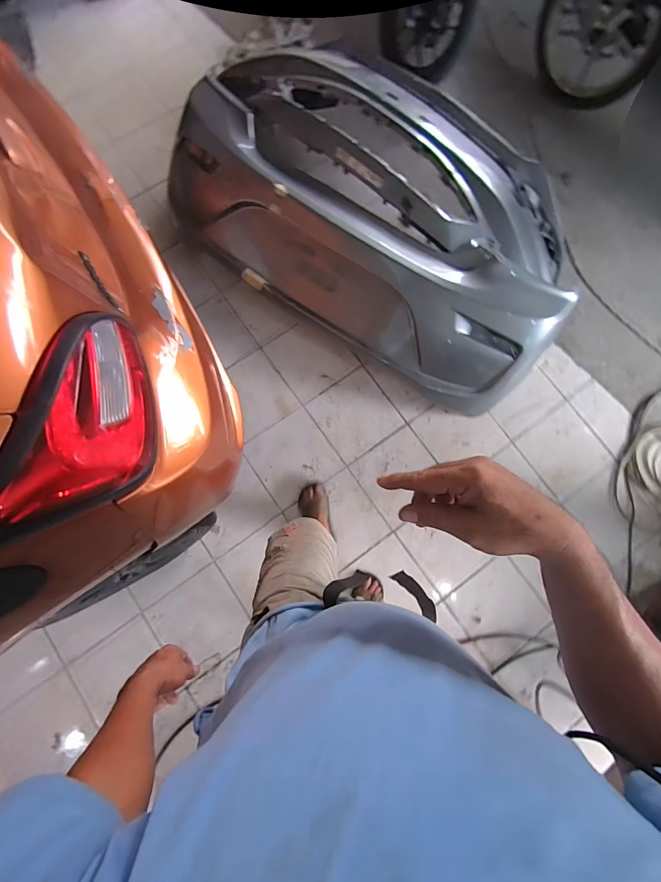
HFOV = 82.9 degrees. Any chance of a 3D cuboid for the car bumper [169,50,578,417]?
[{"bbox_3d":[0.177,-0.804,1.321,1.398,0.375,0.890,32,80,4],"label":"car bumper"}]

